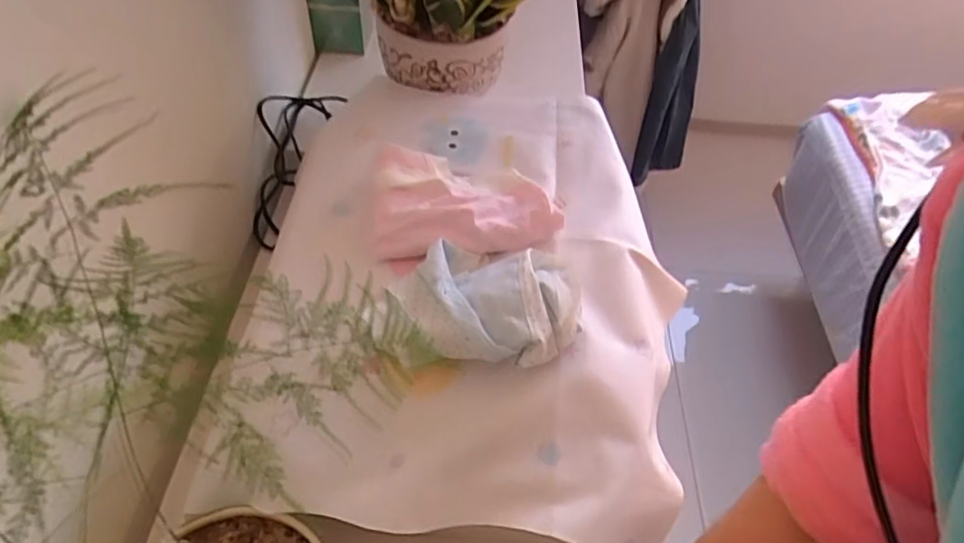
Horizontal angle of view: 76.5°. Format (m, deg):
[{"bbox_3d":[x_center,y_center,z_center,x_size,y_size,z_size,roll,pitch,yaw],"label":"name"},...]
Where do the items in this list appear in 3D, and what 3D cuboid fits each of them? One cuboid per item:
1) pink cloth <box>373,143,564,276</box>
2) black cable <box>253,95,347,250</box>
[{"bbox_3d":[-0.021,-0.063,0.535,0.148,0.033,0.119,-7,51,-10],"label":"pink cloth"},{"bbox_3d":[-0.233,-0.139,0.724,0.064,0.080,0.215,11,70,5],"label":"black cable"}]

